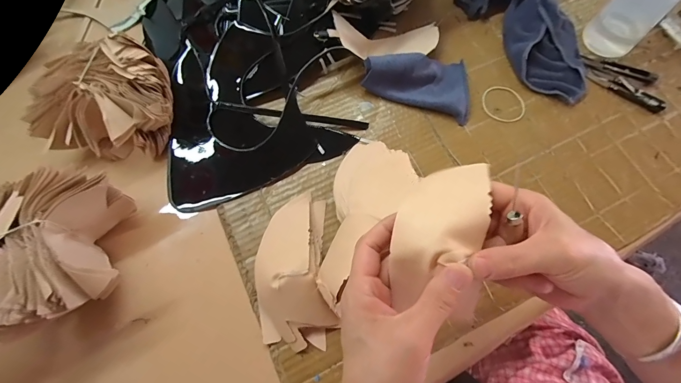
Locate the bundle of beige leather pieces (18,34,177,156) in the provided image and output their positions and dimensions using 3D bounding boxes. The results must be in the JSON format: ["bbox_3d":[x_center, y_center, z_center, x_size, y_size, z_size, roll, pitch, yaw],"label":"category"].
[{"bbox_3d":[-0.272,-0.111,0.397,0.157,0.081,0.128,4,70,2],"label":"bundle of beige leather pieces"}]

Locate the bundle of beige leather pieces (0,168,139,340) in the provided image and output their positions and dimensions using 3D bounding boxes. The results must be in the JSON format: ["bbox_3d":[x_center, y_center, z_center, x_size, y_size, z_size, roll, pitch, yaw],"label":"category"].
[{"bbox_3d":[-0.298,0.063,0.326,0.146,0.100,0.147,-15,71,-4],"label":"bundle of beige leather pieces"}]

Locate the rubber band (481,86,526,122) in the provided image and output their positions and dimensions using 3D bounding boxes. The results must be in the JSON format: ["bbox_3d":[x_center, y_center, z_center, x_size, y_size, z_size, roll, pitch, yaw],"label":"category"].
[{"bbox_3d":[0.219,-0.119,0.438,0.058,0.004,0.055,0,70,1],"label":"rubber band"}]

